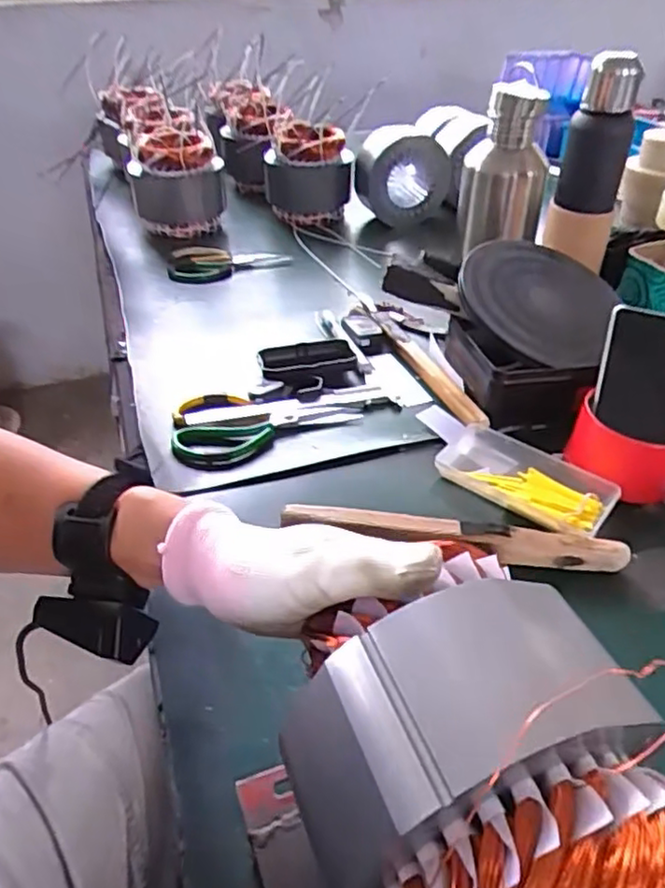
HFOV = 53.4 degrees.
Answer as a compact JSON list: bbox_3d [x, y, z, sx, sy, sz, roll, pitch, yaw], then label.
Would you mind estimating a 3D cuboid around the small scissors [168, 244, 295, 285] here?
[{"bbox_3d":[-0.157,-0.281,1.013,0.179,0.016,0.104,-6,38,-7],"label":"small scissors"}]

